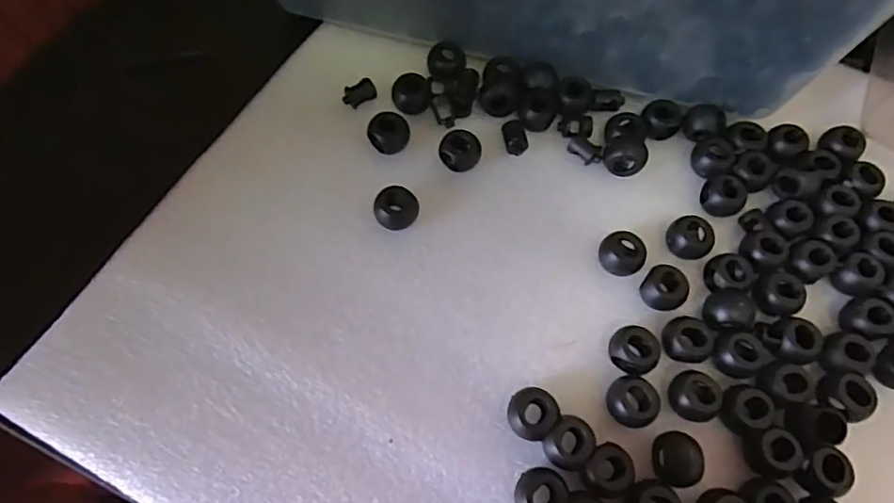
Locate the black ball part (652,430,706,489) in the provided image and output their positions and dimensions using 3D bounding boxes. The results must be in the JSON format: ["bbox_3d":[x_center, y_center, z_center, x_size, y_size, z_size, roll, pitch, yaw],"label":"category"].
[{"bbox_3d":[0.083,0.076,0.197,0.014,0.015,0.018,11,67,3],"label":"black ball part"}]

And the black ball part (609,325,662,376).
[{"bbox_3d":[0.073,0.040,0.213,0.018,0.016,0.016,27,69,9],"label":"black ball part"}]

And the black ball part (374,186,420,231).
[{"bbox_3d":[-0.023,-0.018,0.242,0.019,0.013,0.017,4,67,0],"label":"black ball part"}]

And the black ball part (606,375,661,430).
[{"bbox_3d":[0.069,0.057,0.204,0.018,0.016,0.019,1,67,-2],"label":"black ball part"}]

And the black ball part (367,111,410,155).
[{"bbox_3d":[-0.028,-0.057,0.260,0.019,0.012,0.019,1,67,-2],"label":"black ball part"}]

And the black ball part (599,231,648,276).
[{"bbox_3d":[0.075,0.002,0.233,0.018,0.014,0.018,1,67,-2],"label":"black ball part"}]

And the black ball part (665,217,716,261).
[{"bbox_3d":[0.106,-0.006,0.237,0.019,0.014,0.016,42,72,14],"label":"black ball part"}]

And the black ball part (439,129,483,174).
[{"bbox_3d":[0.006,-0.045,0.253,0.019,0.015,0.017,-5,67,-4],"label":"black ball part"}]

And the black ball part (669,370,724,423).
[{"bbox_3d":[0.094,0.056,0.207,0.017,0.012,0.018,15,67,4],"label":"black ball part"}]

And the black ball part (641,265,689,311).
[{"bbox_3d":[0.090,0.017,0.226,0.018,0.016,0.017,1,67,-2],"label":"black ball part"}]

